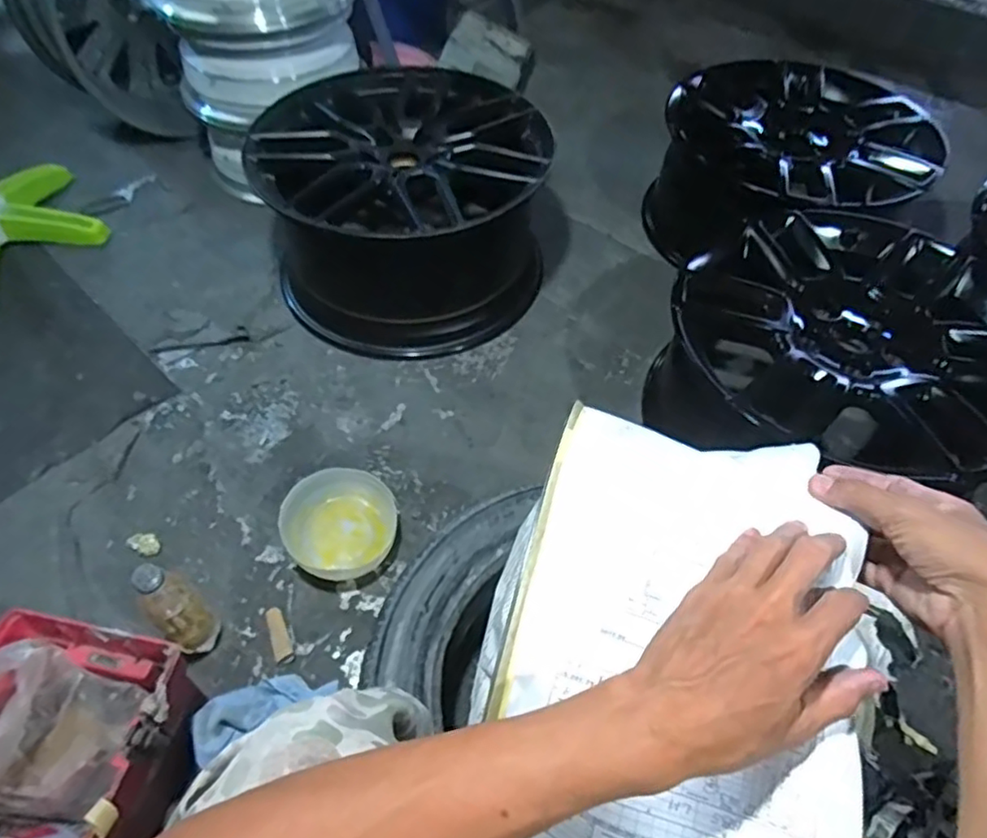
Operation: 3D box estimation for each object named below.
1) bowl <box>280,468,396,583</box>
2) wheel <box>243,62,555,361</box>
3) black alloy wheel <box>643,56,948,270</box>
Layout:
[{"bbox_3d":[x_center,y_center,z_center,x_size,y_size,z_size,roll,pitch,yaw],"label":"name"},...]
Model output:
[{"bbox_3d":[-0.213,0.146,0.903,0.146,0.070,0.140,0,52,0],"label":"bowl"},{"bbox_3d":[-0.165,-0.392,1.181,0.485,0.271,0.465,0,52,0],"label":"wheel"},{"bbox_3d":[0.586,-0.489,1.296,0.485,0.215,0.489,0,52,0],"label":"black alloy wheel"}]

